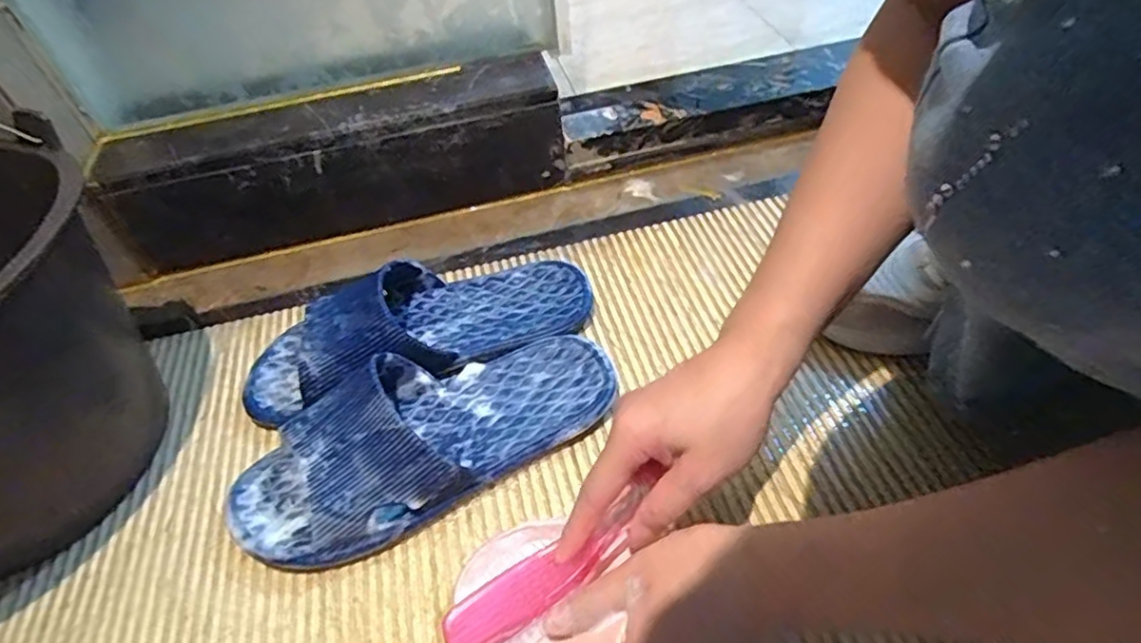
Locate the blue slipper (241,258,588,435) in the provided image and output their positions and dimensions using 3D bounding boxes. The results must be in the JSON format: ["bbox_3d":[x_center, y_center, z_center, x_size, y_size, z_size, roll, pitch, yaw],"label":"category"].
[{"bbox_3d":[-0.124,-0.004,0.499,0.278,0.055,0.113,-21,49,-12],"label":"blue slipper"}]

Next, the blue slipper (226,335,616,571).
[{"bbox_3d":[-0.101,0.074,0.438,0.272,0.055,0.113,-24,50,-15],"label":"blue slipper"}]

